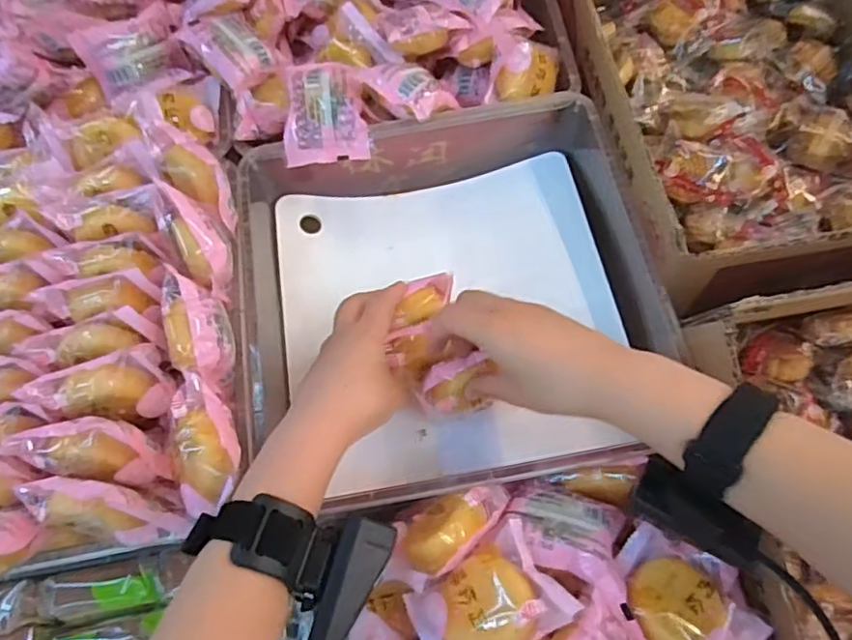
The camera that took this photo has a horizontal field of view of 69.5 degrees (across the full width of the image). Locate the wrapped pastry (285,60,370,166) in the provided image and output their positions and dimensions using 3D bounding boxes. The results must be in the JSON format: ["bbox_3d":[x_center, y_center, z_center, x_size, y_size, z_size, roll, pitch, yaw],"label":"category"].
[{"bbox_3d":[-0.085,-0.172,0.513,0.066,0.036,0.076,-8,66,0],"label":"wrapped pastry"}]

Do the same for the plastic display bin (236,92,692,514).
[{"bbox_3d":[0.016,-0.023,0.502,0.309,0.088,0.306,-8,66,-1],"label":"plastic display bin"}]

